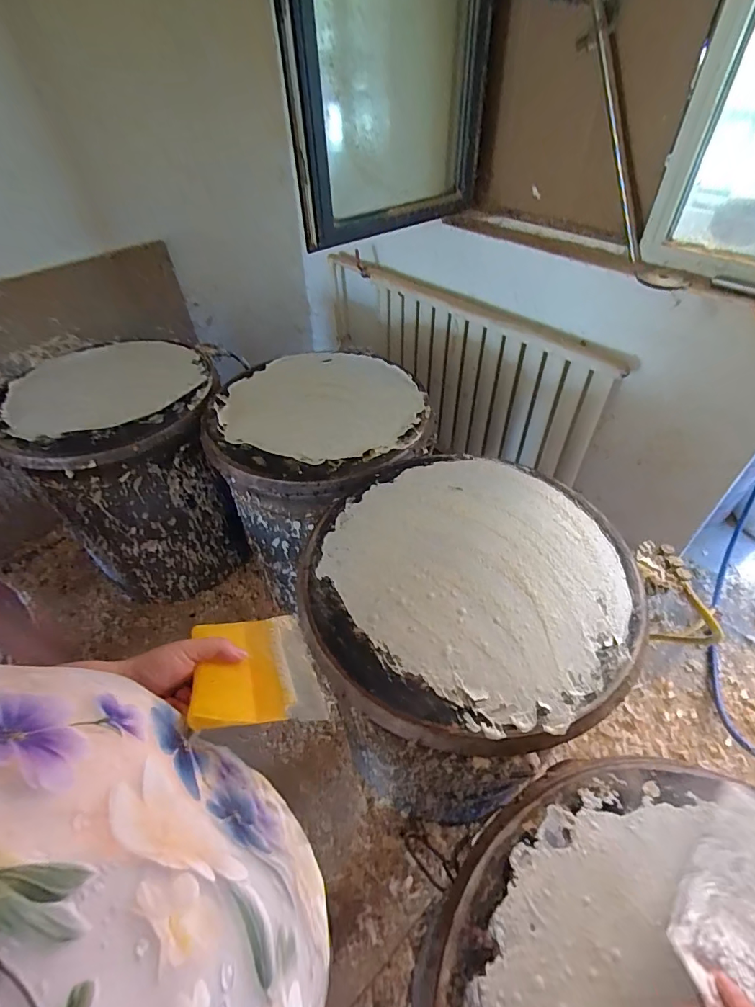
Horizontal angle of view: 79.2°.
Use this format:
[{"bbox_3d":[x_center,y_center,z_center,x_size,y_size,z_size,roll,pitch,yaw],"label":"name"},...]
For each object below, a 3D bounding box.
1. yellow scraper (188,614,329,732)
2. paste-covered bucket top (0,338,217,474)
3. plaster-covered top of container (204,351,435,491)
[{"bbox_3d":[-0.116,0.153,0.433,0.109,0.009,0.151,2,20,-22],"label":"yellow scraper"},{"bbox_3d":[-0.755,-0.304,1.285,0.568,0.075,0.558,-9,47,-6],"label":"paste-covered bucket top"},{"bbox_3d":[-0.151,-0.240,1.197,0.562,0.060,0.558,-1,47,2],"label":"plaster-covered top of container"}]

